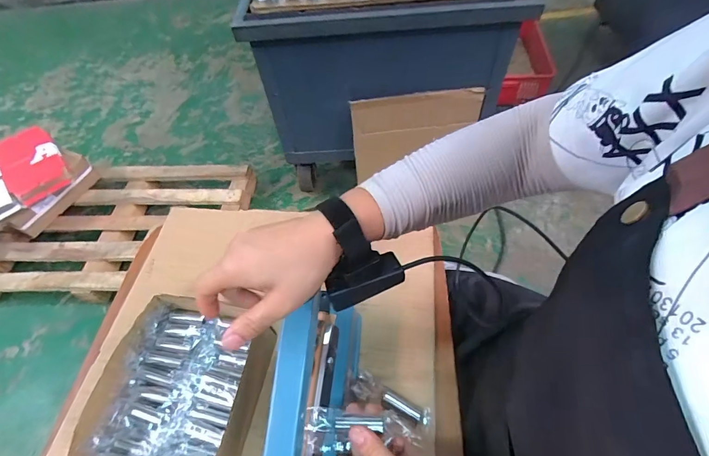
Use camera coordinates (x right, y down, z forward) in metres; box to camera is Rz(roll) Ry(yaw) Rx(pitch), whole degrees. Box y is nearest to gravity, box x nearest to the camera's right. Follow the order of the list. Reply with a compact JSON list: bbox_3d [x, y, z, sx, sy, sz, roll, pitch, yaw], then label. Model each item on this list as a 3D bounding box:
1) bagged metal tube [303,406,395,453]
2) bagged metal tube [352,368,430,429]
[{"bbox_3d":[-0.006,0.200,0.359,0.091,0.014,0.039,-7,53,4],"label":"bagged metal tube"},{"bbox_3d":[0.046,0.210,0.442,0.099,0.018,0.032,17,58,16],"label":"bagged metal tube"}]

